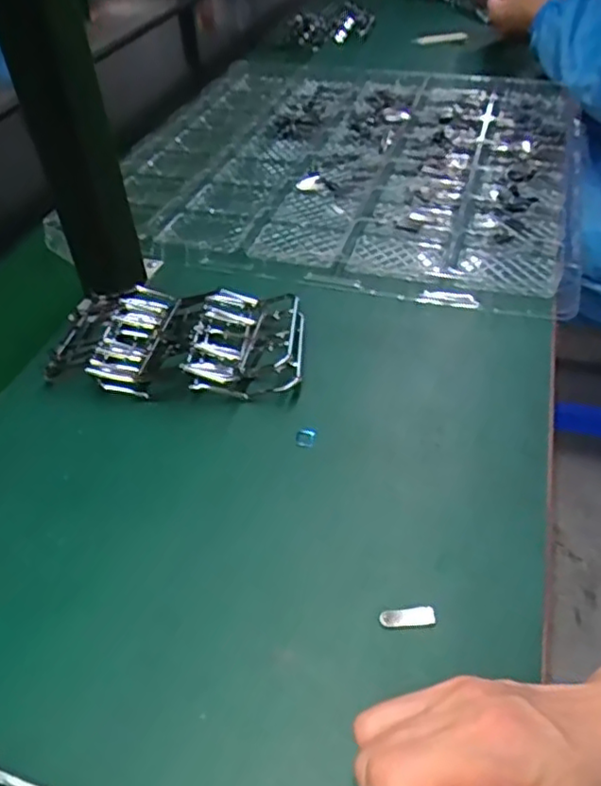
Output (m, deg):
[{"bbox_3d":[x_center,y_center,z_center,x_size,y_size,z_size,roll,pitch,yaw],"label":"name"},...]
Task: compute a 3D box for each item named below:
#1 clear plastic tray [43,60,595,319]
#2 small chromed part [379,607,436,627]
[{"bbox_3d":[0.051,-0.264,0.685,0.463,0.029,0.471,10,46,12],"label":"clear plastic tray"},{"bbox_3d":[0.056,0.116,0.325,0.028,0.004,0.010,-4,45,-2],"label":"small chromed part"}]

